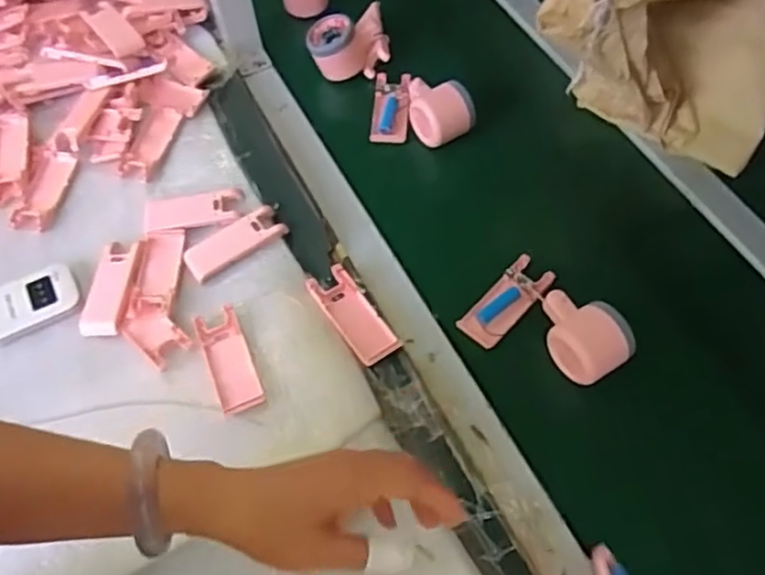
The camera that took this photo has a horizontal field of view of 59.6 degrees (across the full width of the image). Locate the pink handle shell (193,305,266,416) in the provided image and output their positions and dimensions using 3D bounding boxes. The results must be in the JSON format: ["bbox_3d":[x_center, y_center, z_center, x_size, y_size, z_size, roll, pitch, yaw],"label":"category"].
[{"bbox_3d":[-0.139,0.066,0.604,0.040,0.013,0.098,-22,62,-10],"label":"pink handle shell"}]

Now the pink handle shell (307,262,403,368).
[{"bbox_3d":[-0.027,0.025,0.630,0.042,0.012,0.104,-33,64,-15],"label":"pink handle shell"}]

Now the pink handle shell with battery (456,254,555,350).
[{"bbox_3d":[0.119,0.013,0.640,0.102,0.016,0.039,-41,67,-19],"label":"pink handle shell with battery"}]

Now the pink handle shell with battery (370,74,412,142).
[{"bbox_3d":[0.009,-0.210,0.767,0.044,0.020,0.100,2,60,3],"label":"pink handle shell with battery"}]

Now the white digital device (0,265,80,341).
[{"bbox_3d":[-0.348,0.014,0.647,0.094,0.011,0.058,-27,63,-13],"label":"white digital device"}]

